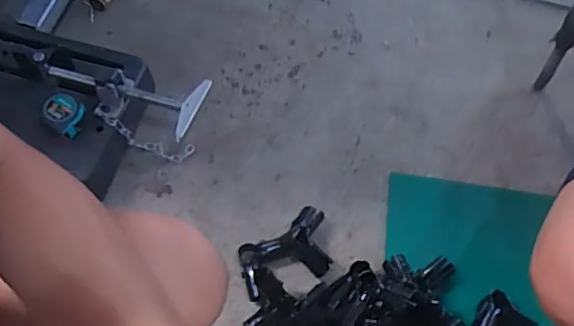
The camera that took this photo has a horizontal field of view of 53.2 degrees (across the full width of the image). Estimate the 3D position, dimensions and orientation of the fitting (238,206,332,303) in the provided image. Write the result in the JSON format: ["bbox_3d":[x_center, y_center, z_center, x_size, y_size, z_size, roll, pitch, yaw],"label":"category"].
[{"bbox_3d":[-0.001,0.131,0.859,0.148,0.043,0.110,-19,63,-11],"label":"fitting"}]

